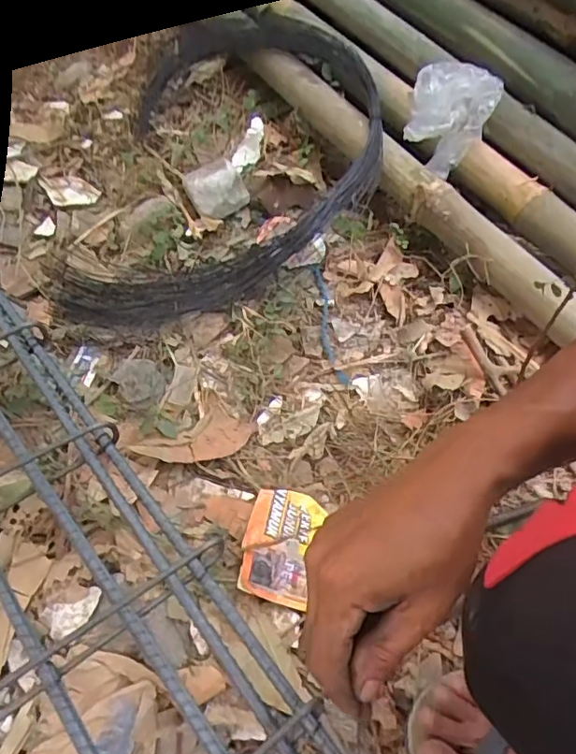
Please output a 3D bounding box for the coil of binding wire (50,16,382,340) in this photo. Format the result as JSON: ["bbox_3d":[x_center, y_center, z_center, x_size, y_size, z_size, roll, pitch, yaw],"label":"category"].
[{"bbox_3d":[-0.073,-0.336,0.844,0.402,0.139,0.625,9,56,2],"label":"coil of binding wire"}]

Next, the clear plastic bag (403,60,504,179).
[{"bbox_3d":[0.224,-0.366,0.804,0.115,0.095,0.108,24,58,12],"label":"clear plastic bag"}]

